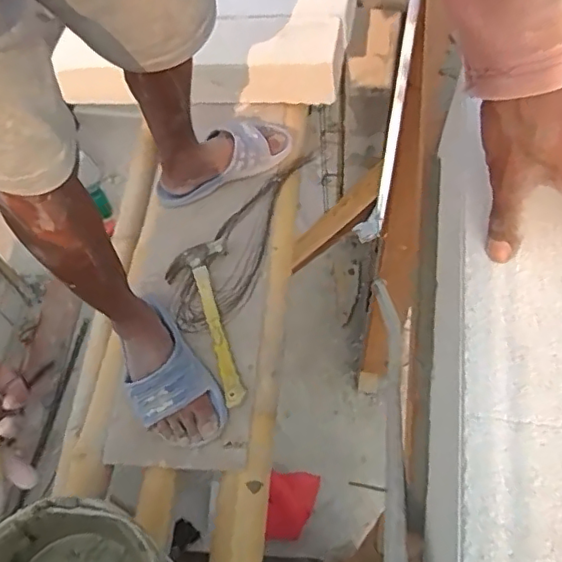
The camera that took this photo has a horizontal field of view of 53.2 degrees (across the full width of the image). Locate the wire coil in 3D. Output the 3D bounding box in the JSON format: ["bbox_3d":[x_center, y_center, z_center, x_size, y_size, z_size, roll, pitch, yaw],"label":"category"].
[{"bbox_3d":[-0.057,-0.083,0.997,0.110,0.030,0.412,21,64,15],"label":"wire coil"}]

